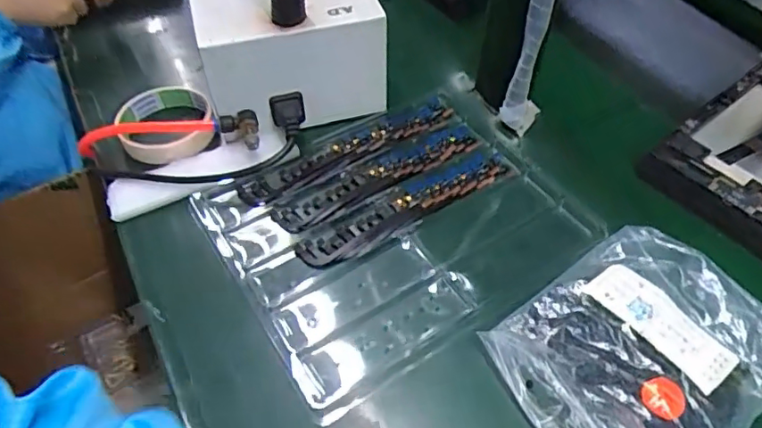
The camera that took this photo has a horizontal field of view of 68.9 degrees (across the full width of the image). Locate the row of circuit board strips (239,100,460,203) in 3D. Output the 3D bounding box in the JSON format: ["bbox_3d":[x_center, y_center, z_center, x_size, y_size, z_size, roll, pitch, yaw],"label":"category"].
[{"bbox_3d":[-0.027,-0.060,0.499,0.210,0.008,0.036,-25,56,-20],"label":"row of circuit board strips"}]

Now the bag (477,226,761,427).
[{"bbox_3d":[0.170,0.088,0.366,0.168,0.025,0.141,-31,57,-23],"label":"bag"}]

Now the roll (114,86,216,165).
[{"bbox_3d":[-0.197,-0.083,0.510,0.080,0.029,0.091,-20,54,-16],"label":"roll"}]

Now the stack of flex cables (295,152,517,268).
[{"bbox_3d":[0.025,-0.007,0.458,0.196,0.008,0.037,-27,56,-21],"label":"stack of flex cables"}]

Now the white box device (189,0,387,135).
[{"bbox_3d":[-0.085,-0.158,0.514,0.148,0.097,0.133,-11,52,-10],"label":"white box device"}]

